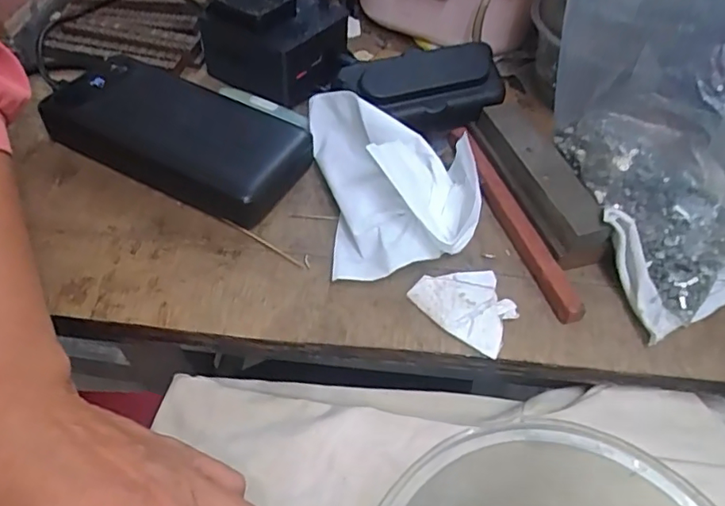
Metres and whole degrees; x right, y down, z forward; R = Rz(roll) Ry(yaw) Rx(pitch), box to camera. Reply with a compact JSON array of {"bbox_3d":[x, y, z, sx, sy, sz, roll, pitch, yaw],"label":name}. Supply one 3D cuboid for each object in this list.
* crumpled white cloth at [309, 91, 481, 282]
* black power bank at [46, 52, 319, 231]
[{"bbox_3d":[0.018,-0.046,0.326,0.084,0.041,0.129,-5,53,-9],"label":"crumpled white cloth"},{"bbox_3d":[-0.110,-0.075,0.344,0.159,0.028,0.076,25,54,14],"label":"black power bank"}]

